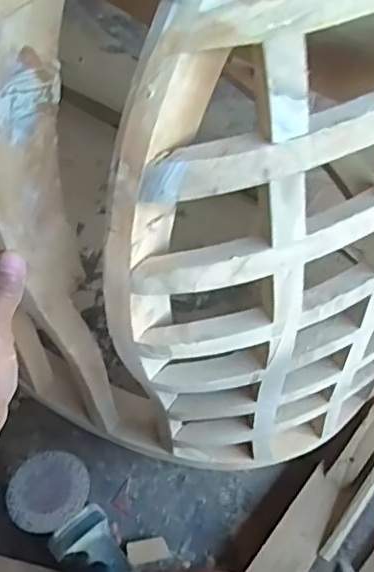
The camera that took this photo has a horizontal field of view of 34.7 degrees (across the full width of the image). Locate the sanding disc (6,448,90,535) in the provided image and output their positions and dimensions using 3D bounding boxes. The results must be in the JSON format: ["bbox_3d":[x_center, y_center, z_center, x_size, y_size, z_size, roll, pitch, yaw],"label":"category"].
[{"bbox_3d":[-0.162,0.233,0.688,0.092,0.025,0.088,1,57,-2],"label":"sanding disc"}]

